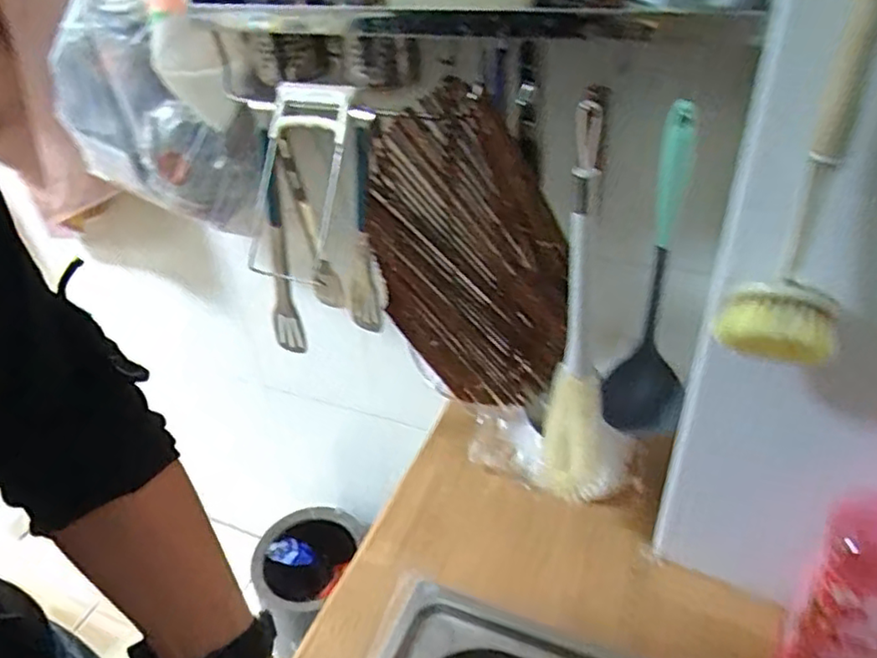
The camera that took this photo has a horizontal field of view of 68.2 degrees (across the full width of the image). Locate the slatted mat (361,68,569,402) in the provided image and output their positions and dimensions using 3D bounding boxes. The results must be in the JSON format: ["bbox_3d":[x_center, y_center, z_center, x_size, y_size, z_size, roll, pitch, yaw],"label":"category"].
[{"bbox_3d":[0.027,-0.060,0.624,0.184,0.319,0.014,5,34,22],"label":"slatted mat"}]

